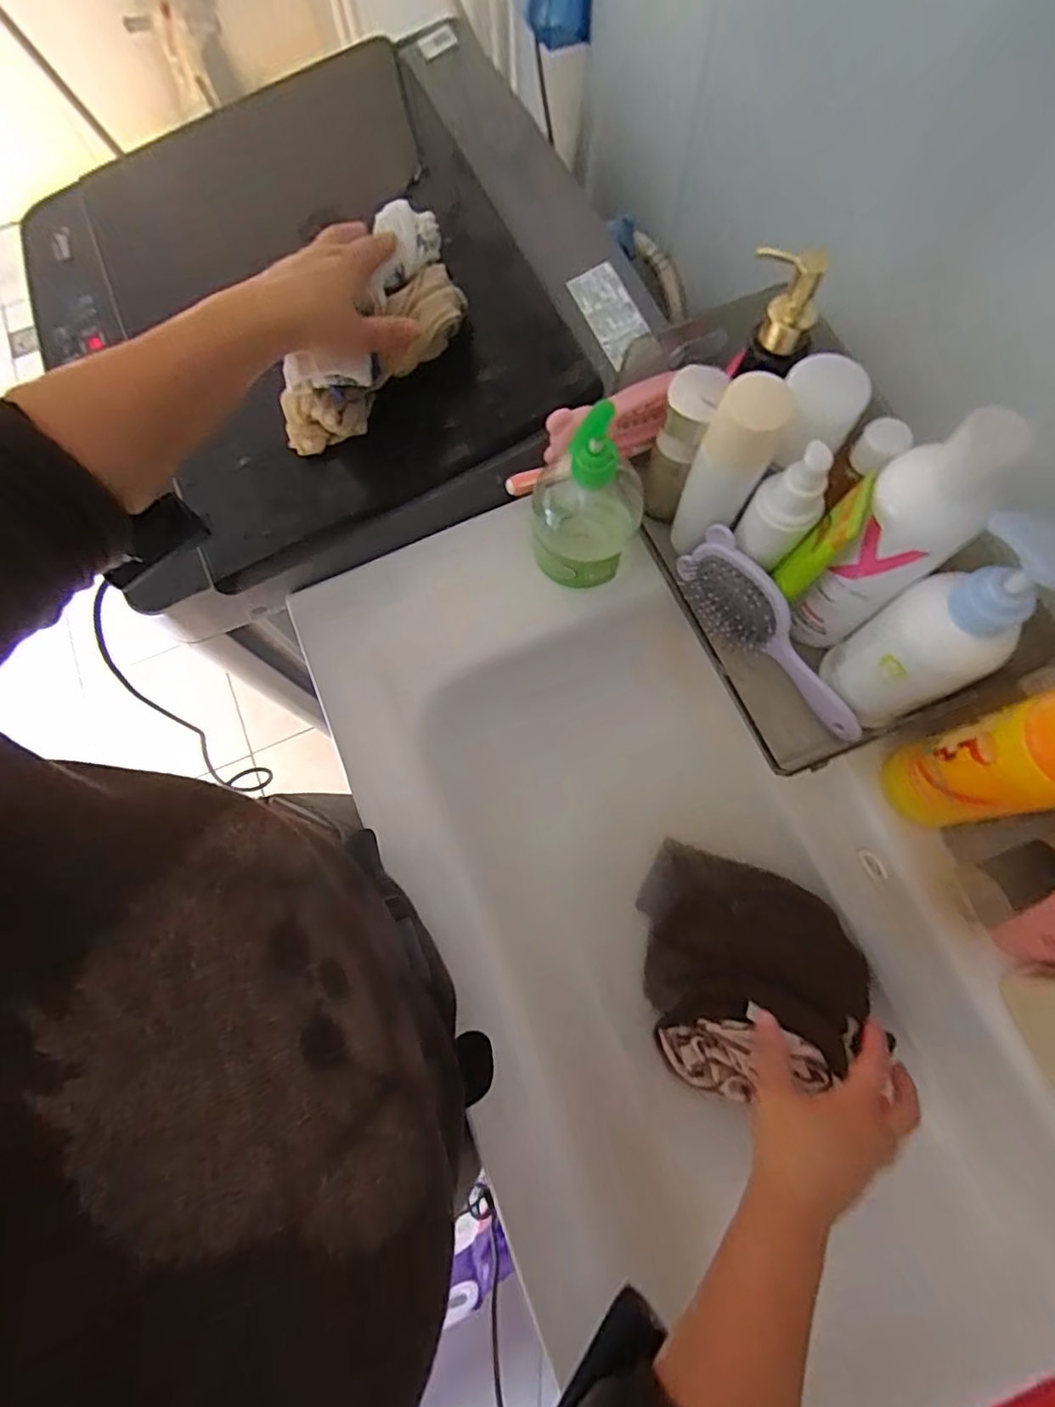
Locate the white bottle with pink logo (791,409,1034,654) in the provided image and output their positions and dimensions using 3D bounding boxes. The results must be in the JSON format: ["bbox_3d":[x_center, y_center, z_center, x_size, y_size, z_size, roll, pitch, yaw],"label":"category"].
[{"bbox_3d":[0.228,-0.101,0.371,0.058,0.187,0.059,-1,74,2],"label":"white bottle with pink logo"}]

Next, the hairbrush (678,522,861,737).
[{"bbox_3d":[0.176,-0.046,0.437,0.043,0.059,0.175,-41,91,-9],"label":"hairbrush"}]

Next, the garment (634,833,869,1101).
[{"bbox_3d":[0.190,0.214,0.479,0.170,0.071,0.182,-2,74,1],"label":"garment"}]

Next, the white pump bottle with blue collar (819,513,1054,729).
[{"bbox_3d":[0.260,-0.044,0.370,0.080,0.156,0.067,-30,75,-7],"label":"white pump bottle with blue collar"}]

